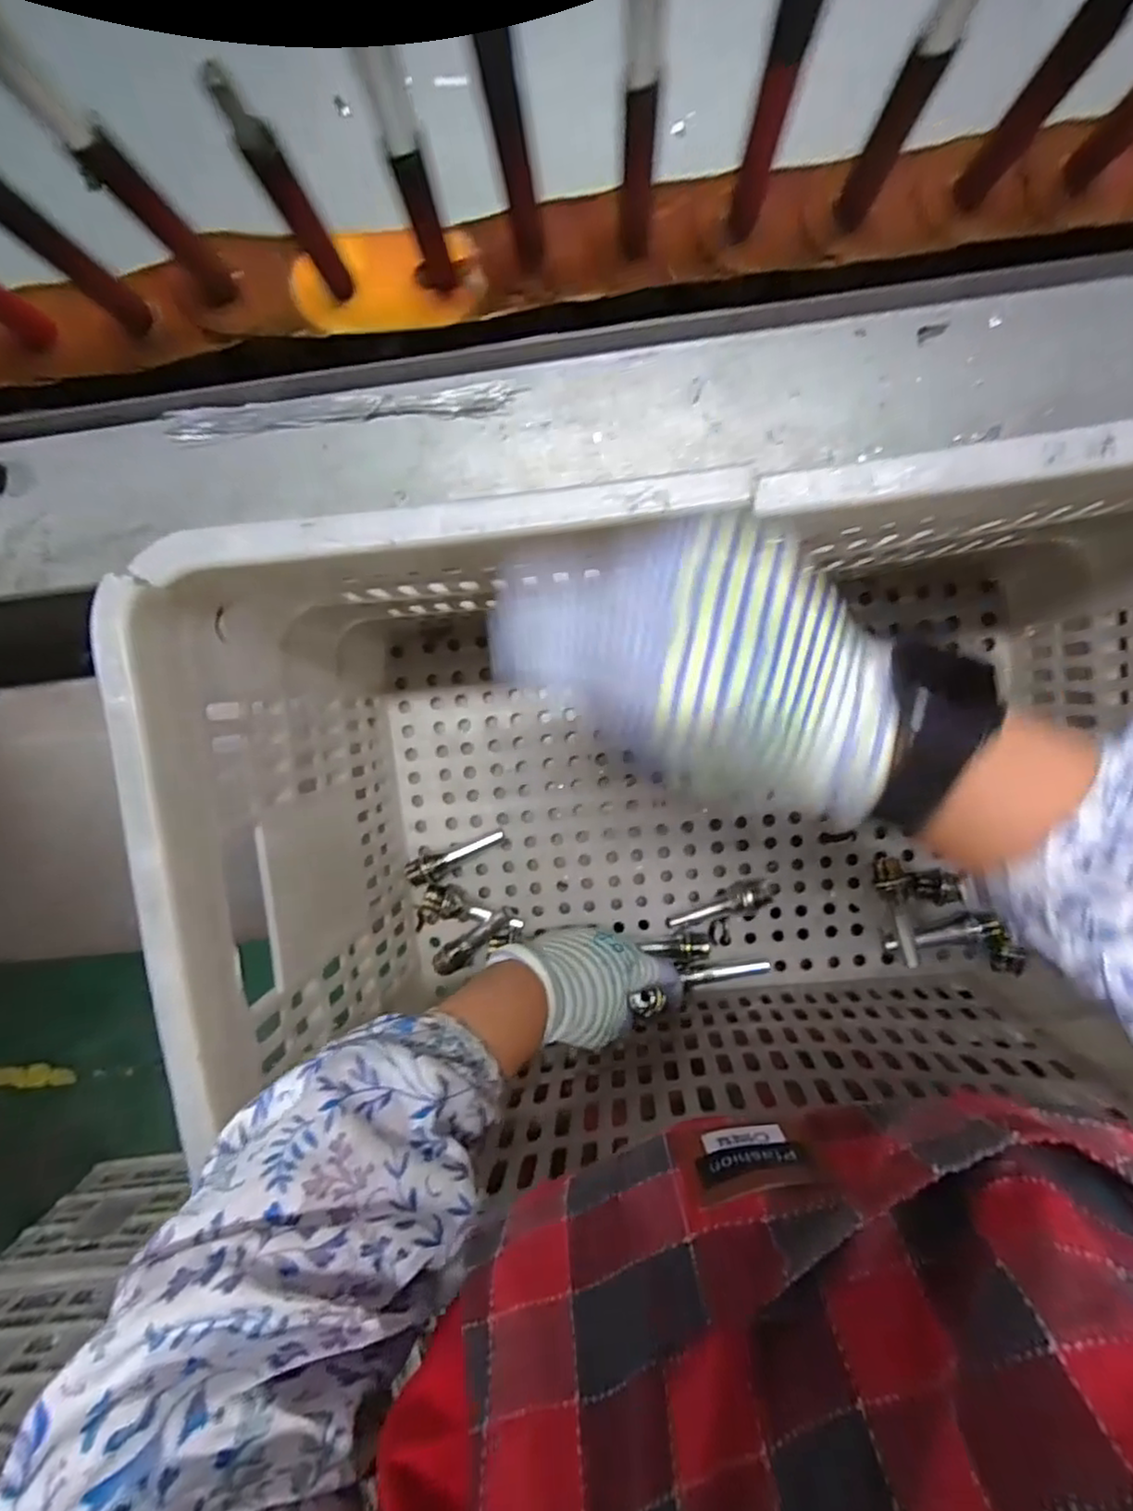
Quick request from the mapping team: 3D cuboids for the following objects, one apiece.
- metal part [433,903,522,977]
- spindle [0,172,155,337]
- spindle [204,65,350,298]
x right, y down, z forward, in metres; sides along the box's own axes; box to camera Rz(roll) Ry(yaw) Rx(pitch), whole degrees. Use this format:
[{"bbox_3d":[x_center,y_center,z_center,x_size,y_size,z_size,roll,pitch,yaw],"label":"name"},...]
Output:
[{"bbox_3d":[-0.073,0.148,0.536,0.079,0.023,0.021,-36,91,6],"label":"metal part"},{"bbox_3d":[-0.217,-0.215,0.279,0.019,0.151,0.017,36,96,0],"label":"spindle"},{"bbox_3d":[-0.113,-0.228,0.276,0.014,0.123,0.008,-37,91,6],"label":"spindle"}]

